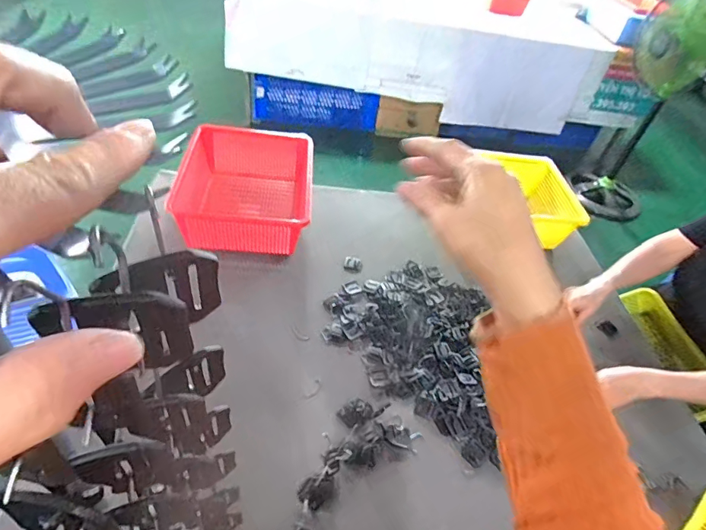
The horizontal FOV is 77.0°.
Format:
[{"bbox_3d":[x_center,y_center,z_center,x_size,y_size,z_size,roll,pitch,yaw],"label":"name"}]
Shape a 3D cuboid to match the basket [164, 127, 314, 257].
[{"bbox_3d":[-0.275,-0.192,1.152,0.329,0.131,0.397,4,45,-7],"label":"basket"}]

